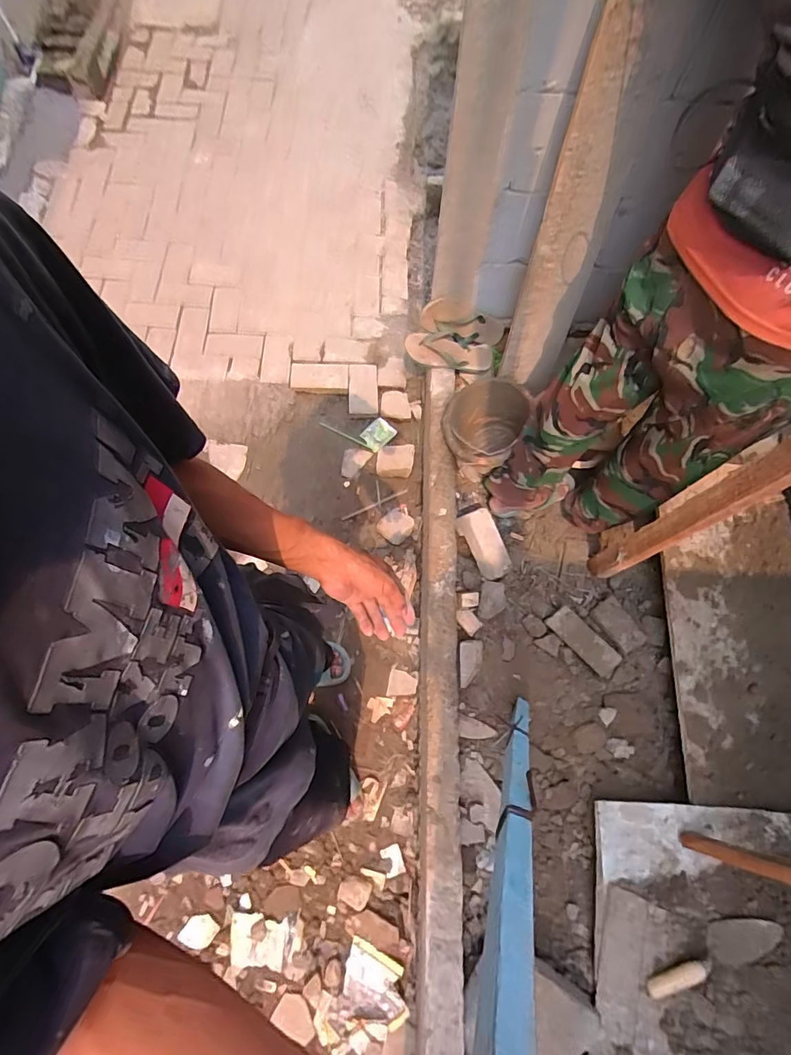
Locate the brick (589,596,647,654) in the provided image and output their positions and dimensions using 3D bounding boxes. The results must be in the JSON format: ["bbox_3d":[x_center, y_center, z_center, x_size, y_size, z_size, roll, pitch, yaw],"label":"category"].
[{"bbox_3d":[0.621,0.272,1.311,0.093,0.034,0.146,-29,74,-11],"label":"brick"}]

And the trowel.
[{"bbox_3d":[0.693,0.930,1.027,0.310,0.035,0.085,-16,72,-7],"label":"trowel"}]

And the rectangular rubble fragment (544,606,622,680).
[{"bbox_3d":[0.517,0.311,1.296,0.214,0.042,0.080,43,75,12],"label":"rectangular rubble fragment"}]

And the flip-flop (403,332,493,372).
[{"bbox_3d":[0.172,-0.561,1.510,0.279,0.052,0.121,7,71,1],"label":"flip-flop"}]

